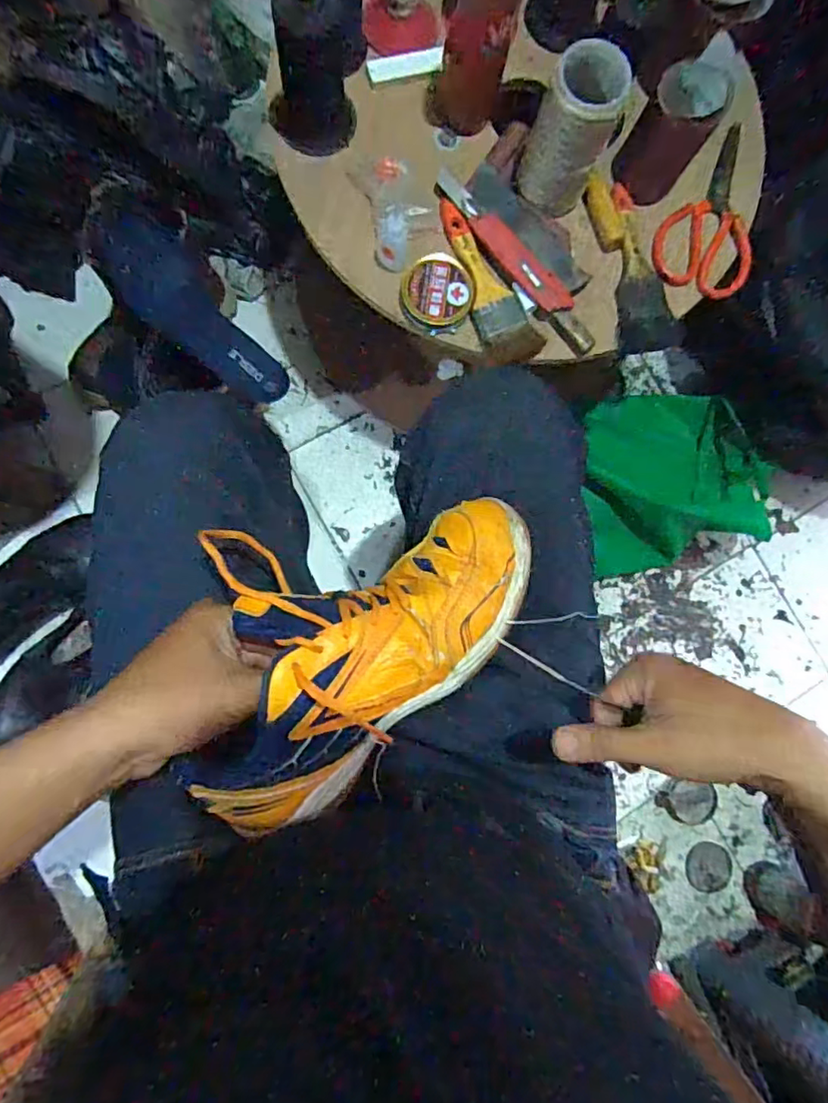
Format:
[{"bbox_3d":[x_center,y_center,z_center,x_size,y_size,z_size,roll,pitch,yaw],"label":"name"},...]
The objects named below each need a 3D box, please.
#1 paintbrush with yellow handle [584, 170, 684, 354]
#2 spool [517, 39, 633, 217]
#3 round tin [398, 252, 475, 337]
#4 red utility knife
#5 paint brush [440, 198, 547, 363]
[{"bbox_3d":[0.223,-0.293,0.588,0.061,0.024,0.177,-14,86,-8],"label":"paintbrush with yellow handle"},{"bbox_3d":[0.141,-0.376,0.528,0.066,0.118,0.067,18,82,-5],"label":"spool"},{"bbox_3d":[0.023,-0.252,0.558,0.070,0.018,0.066,1,84,-7],"label":"round tin"},{"bbox_3d":[0.087,-0.307,0.570,0.027,0.022,0.184,-41,90,-9],"label":"red utility knife"},{"bbox_3d":[0.066,-0.265,0.578,0.048,0.018,0.176,-30,88,-9],"label":"paint brush"}]

